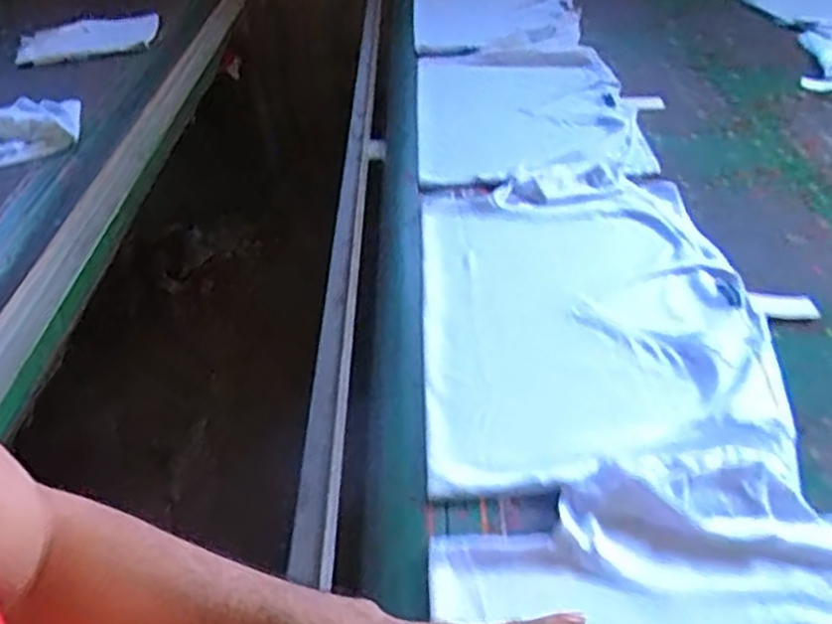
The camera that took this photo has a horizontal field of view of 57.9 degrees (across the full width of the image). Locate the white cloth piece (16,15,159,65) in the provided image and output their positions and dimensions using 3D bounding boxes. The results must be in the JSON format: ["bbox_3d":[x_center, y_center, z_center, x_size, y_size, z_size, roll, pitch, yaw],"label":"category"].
[{"bbox_3d":[-0.751,-0.630,1.726,0.312,0.050,0.175,-16,37,-13],"label":"white cloth piece"}]

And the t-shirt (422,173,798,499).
[{"bbox_3d":[0.194,-0.014,0.886,0.368,0.036,0.548,-4,38,3],"label":"t-shirt"}]

